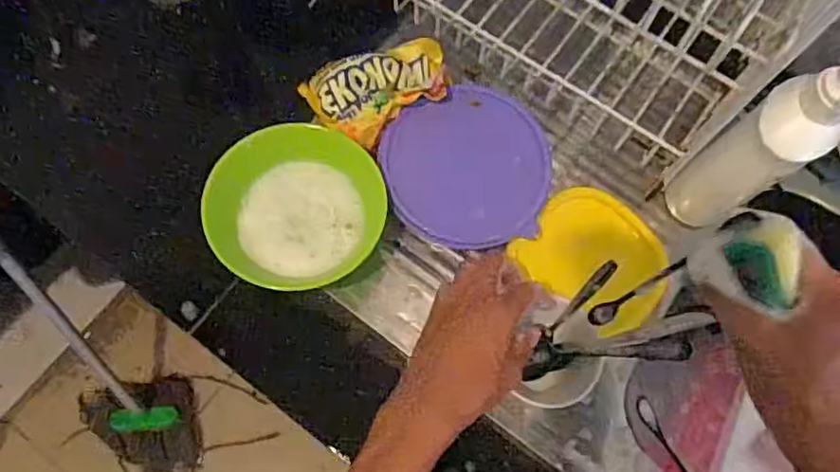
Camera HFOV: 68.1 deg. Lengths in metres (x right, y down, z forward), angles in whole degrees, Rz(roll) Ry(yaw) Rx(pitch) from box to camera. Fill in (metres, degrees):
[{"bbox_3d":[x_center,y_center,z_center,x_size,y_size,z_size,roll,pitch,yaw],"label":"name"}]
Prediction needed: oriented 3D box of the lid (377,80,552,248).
[{"bbox_3d":[0.044,-0.062,0.582,0.148,0.010,0.144,0,89,-1],"label":"lid"}]

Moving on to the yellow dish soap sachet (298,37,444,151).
[{"bbox_3d":[-0.033,-0.141,0.599,0.144,0.048,0.114,-28,49,-2],"label":"yellow dish soap sachet"}]

